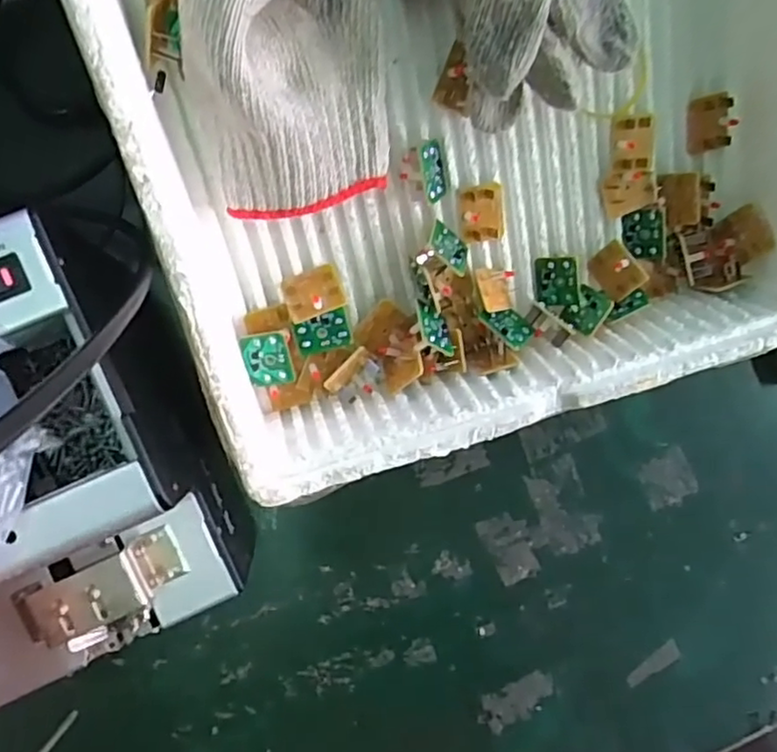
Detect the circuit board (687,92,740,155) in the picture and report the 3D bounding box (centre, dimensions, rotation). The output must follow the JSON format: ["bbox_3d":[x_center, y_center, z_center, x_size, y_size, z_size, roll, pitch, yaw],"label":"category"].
[{"bbox_3d":[0.176,-0.138,0.369,0.023,0.006,0.028,-5,115,15],"label":"circuit board"}]

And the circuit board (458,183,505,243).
[{"bbox_3d":[0.051,-0.086,0.359,0.025,0.008,0.030,-12,114,-13],"label":"circuit board"}]

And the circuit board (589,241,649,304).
[{"bbox_3d":[0.129,-0.059,0.383,0.029,0.004,0.023,54,129,16],"label":"circuit board"}]

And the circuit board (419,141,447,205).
[{"bbox_3d":[0.022,-0.104,0.344,0.020,0.007,0.029,-37,127,-43],"label":"circuit board"}]

